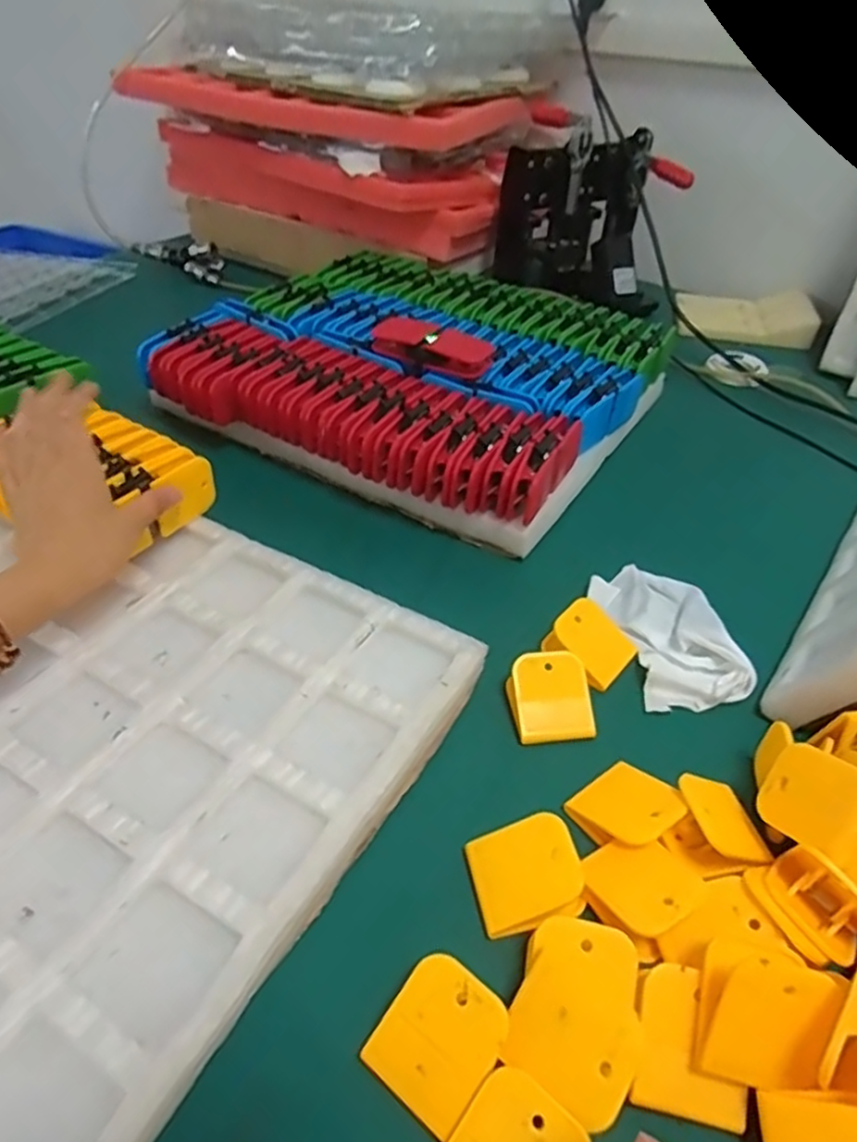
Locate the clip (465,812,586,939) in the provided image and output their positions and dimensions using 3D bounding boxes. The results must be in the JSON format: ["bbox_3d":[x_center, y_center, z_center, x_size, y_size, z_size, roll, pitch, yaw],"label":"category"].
[{"bbox_3d":[0.050,0.153,0.354,0.051,0.021,0.049,-6,42,-9],"label":"clip"}]

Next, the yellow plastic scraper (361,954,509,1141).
[{"bbox_3d":[0.005,0.200,0.296,0.048,0.005,0.055,30,75,30],"label":"yellow plastic scraper"}]

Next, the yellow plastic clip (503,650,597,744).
[{"bbox_3d":[0.076,0.079,0.442,0.052,0.023,0.051,-9,43,-13],"label":"yellow plastic clip"}]

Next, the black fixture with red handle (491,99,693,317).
[{"bbox_3d":[0.197,-0.448,0.884,0.216,0.217,0.094,8,42,6],"label":"black fixture with red handle"}]

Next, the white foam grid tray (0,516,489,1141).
[{"bbox_3d":[-0.237,0.073,0.417,0.440,0.028,0.351,23,45,22],"label":"white foam grid tray"}]

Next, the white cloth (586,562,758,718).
[{"bbox_3d":[0.171,0.041,0.500,0.076,0.021,0.128,-5,42,-8],"label":"white cloth"}]

